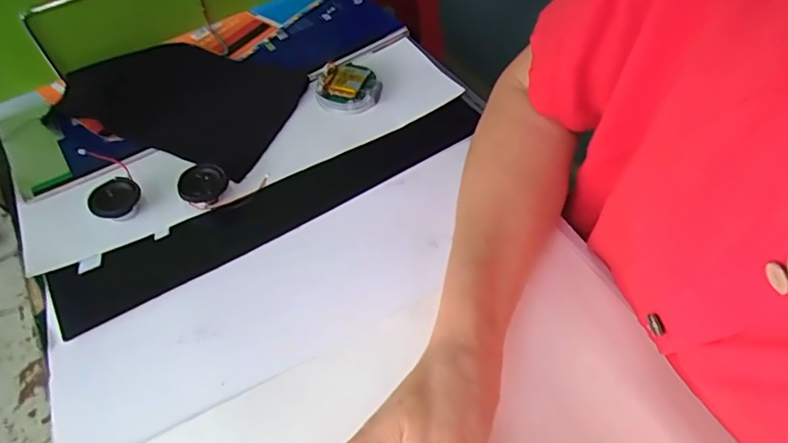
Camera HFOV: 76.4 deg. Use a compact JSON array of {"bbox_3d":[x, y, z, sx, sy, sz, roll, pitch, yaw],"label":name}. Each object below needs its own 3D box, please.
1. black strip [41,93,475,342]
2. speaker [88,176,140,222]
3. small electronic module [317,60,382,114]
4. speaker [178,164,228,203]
[{"bbox_3d":[-0.080,-0.020,0.388,0.344,0.009,0.057,-28,59,-17],"label":"black strip"},{"bbox_3d":[-0.211,-0.016,0.381,0.035,0.017,0.034,-1,55,1],"label":"speaker"},{"bbox_3d":[-0.040,-0.120,0.451,0.055,0.016,0.052,8,56,7],"label":"small electronic module"},{"bbox_3d":[-0.147,-0.026,0.388,0.034,0.020,0.035,-1,55,1],"label":"speaker"}]

